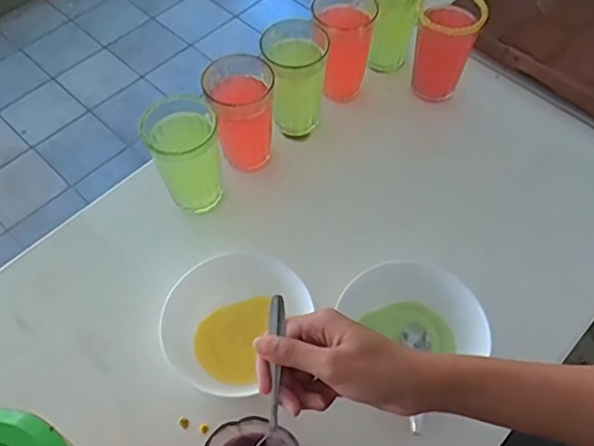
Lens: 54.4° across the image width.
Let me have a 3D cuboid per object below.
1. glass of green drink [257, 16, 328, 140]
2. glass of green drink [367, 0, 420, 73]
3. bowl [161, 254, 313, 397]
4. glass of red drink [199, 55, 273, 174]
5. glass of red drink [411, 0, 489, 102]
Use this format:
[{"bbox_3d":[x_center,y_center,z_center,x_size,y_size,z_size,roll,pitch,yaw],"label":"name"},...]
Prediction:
[{"bbox_3d":[-0.001,-0.171,0.714,0.071,0.125,0.075,-5,59,-2],"label":"glass of green drink"},{"bbox_3d":[0.128,-0.278,0.777,0.069,0.124,0.091,14,60,9],"label":"glass of green drink"},{"bbox_3d":[-0.066,0.101,0.584,0.121,0.056,0.140,28,63,16],"label":"bowl"},{"bbox_3d":[-0.062,-0.124,0.674,0.071,0.117,0.073,-11,59,-6],"label":"glass of red drink"},{"bbox_3d":[0.186,-0.223,0.740,0.077,0.126,0.084,16,60,10],"label":"glass of red drink"}]

